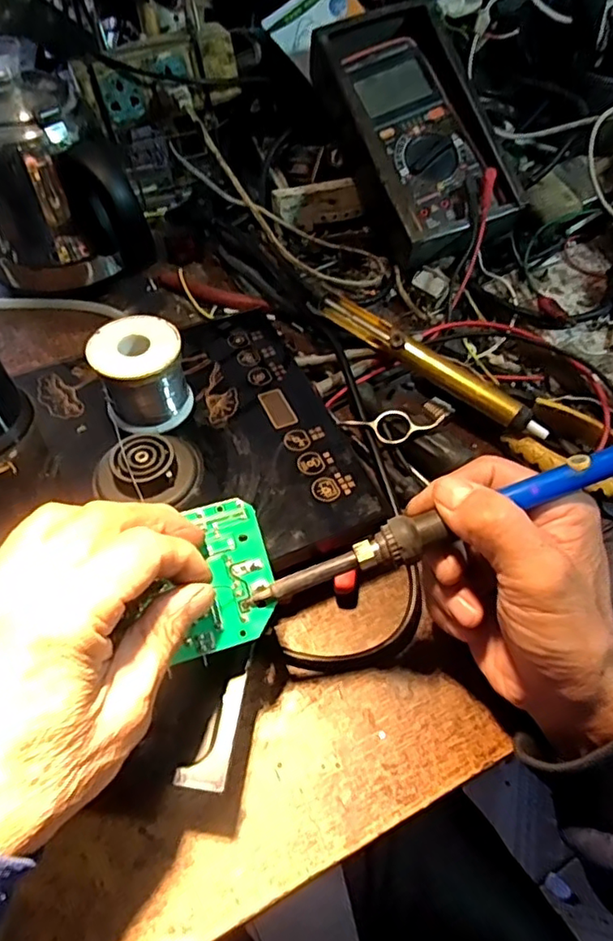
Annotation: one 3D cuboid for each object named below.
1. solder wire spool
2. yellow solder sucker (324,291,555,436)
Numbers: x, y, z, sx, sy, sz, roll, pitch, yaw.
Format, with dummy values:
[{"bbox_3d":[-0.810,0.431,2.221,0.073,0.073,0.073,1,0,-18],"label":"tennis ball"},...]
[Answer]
[{"bbox_3d":[-0.097,-0.056,0.352,0.051,0.051,0.047,-1,54,2],"label":"solder wire spool"},{"bbox_3d":[0.085,-0.075,0.412,0.179,0.026,0.019,36,63,24],"label":"yellow solder sucker"}]

